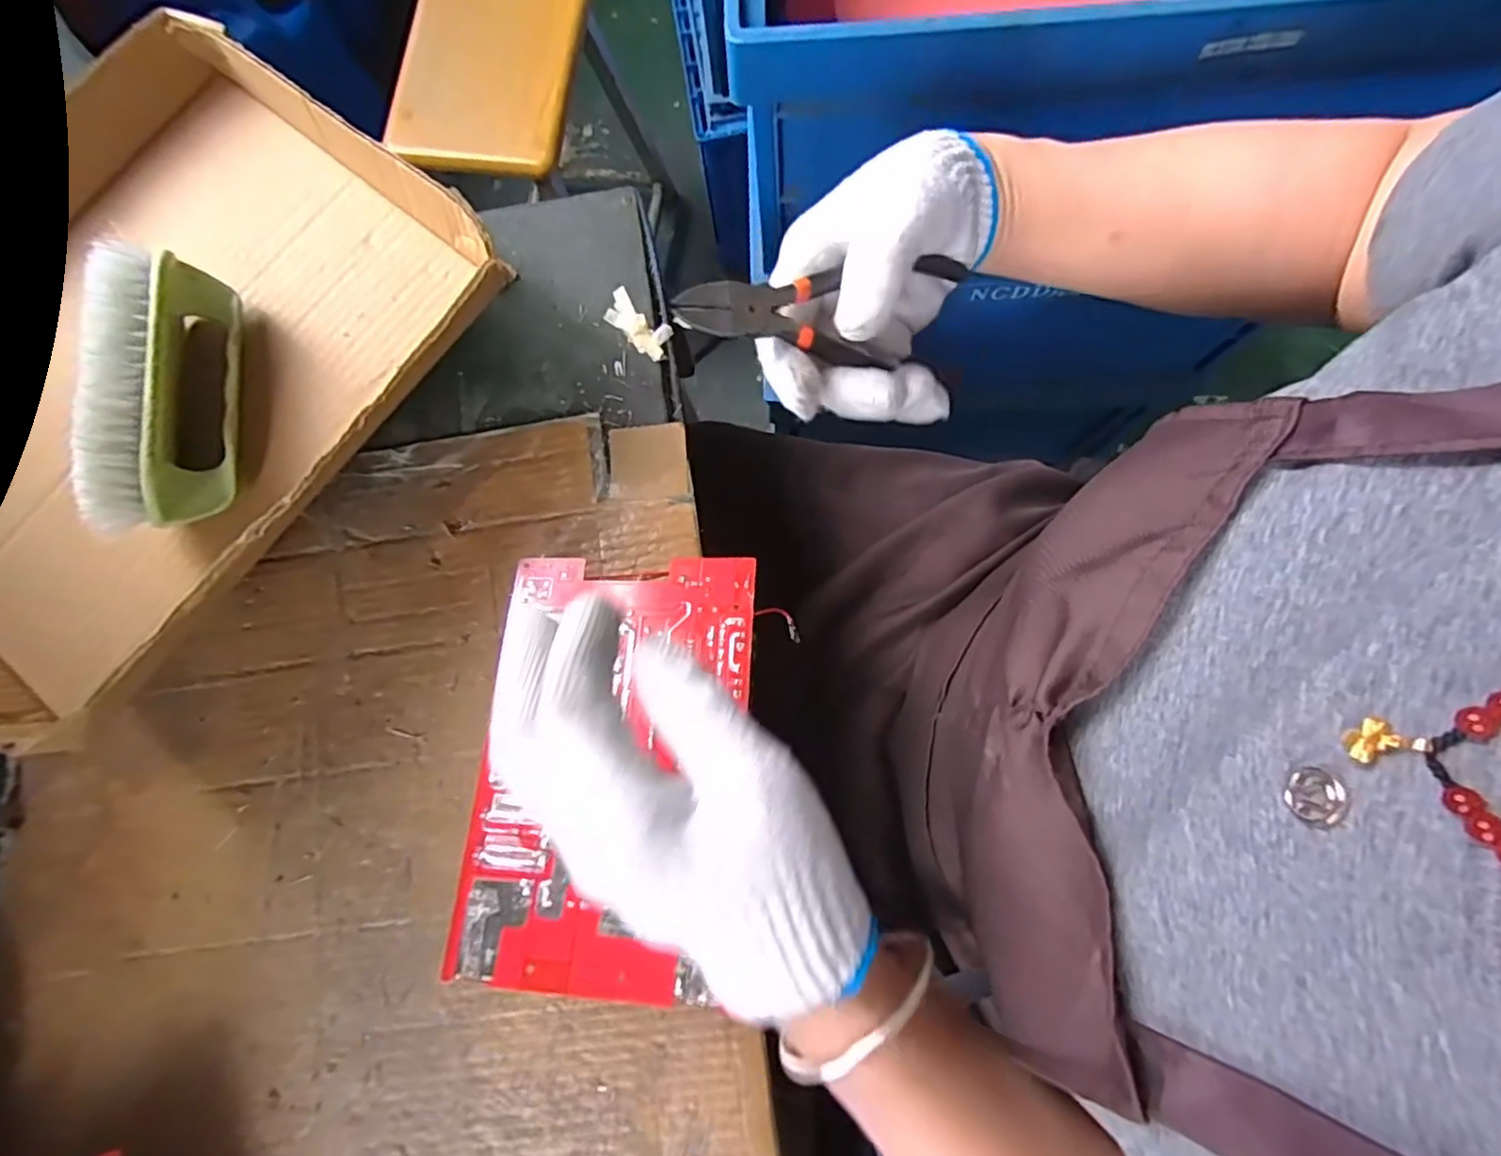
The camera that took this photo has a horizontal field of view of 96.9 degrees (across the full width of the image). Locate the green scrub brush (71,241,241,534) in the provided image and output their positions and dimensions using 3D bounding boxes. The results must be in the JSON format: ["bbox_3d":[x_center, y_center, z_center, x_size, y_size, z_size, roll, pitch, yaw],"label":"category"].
[{"bbox_3d":[-0.266,-0.087,0.303,0.044,0.052,0.131,-5,79,3],"label":"green scrub brush"}]

